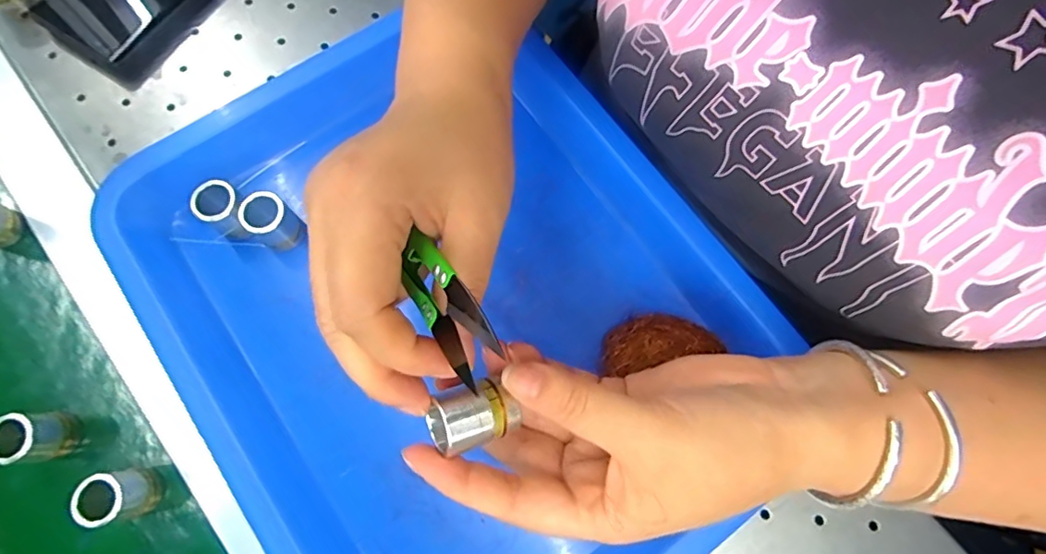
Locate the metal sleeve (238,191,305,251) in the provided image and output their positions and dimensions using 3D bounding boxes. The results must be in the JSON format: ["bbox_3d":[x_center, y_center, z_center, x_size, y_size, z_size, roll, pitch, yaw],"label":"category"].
[{"bbox_3d":[-0.135,-0.030,0.278,0.022,0.024,0.022,39,77,9],"label":"metal sleeve"}]

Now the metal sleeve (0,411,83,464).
[{"bbox_3d":[-0.243,0.079,0.259,0.021,0.030,0.022,0,74,-1],"label":"metal sleeve"}]

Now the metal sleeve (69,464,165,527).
[{"bbox_3d":[-0.194,0.105,0.253,0.022,0.033,0.022,0,74,-1],"label":"metal sleeve"}]

